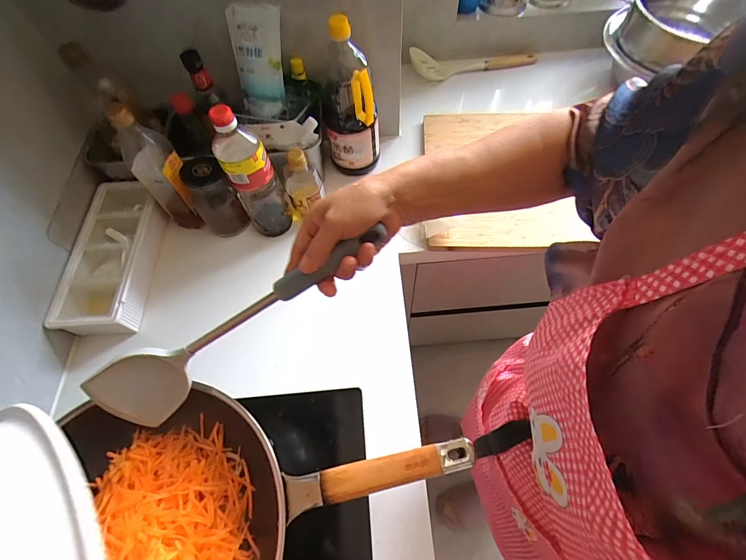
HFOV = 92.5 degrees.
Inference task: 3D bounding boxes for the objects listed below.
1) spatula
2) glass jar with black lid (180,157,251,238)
[{"bbox_3d":[-0.149,0.040,0.374,0.353,0.085,0.028,-36,29,10],"label":"spatula"},{"bbox_3d":[-0.316,-0.166,0.718,0.084,0.147,0.105,-27,64,-11],"label":"glass jar with black lid"}]

